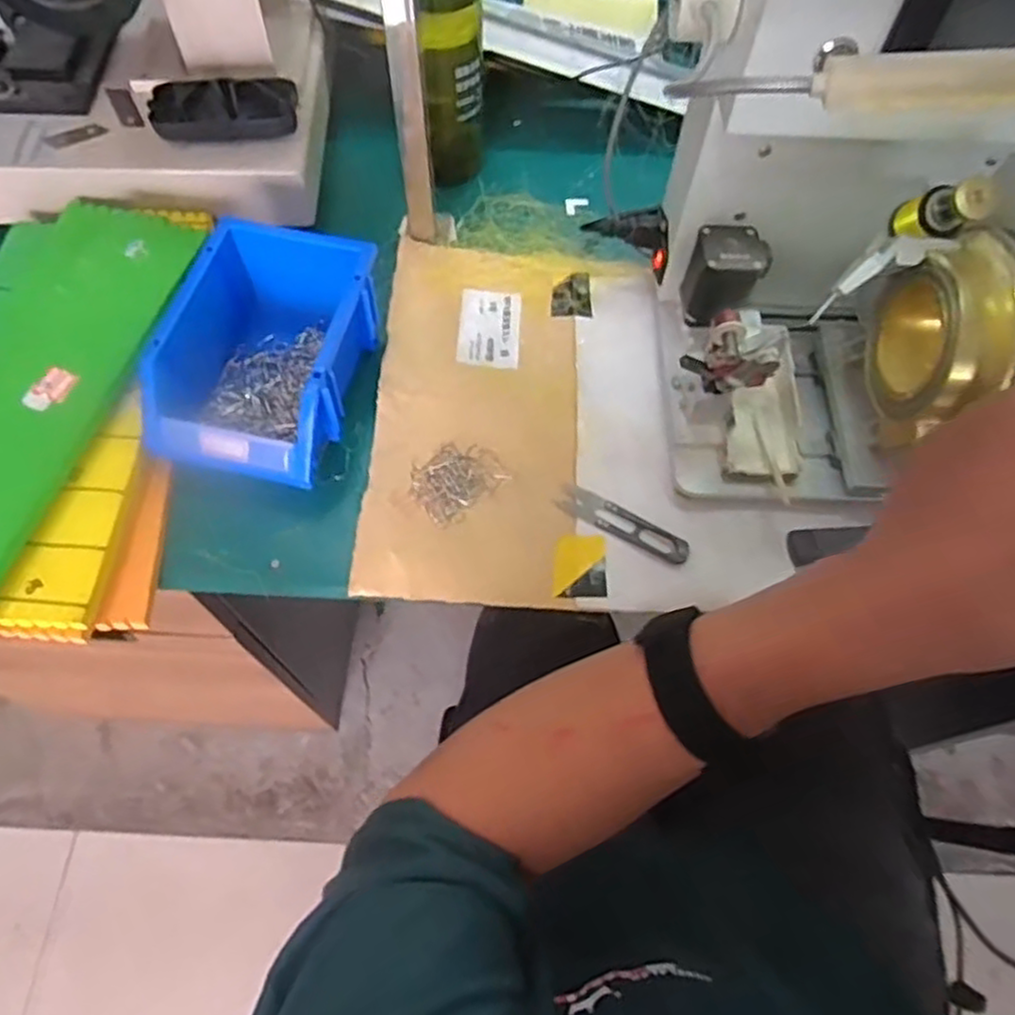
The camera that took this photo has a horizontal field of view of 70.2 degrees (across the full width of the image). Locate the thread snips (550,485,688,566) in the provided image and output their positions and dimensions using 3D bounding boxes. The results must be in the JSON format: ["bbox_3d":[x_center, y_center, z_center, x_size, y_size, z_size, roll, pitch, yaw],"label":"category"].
[{"bbox_3d":[0.081,0.010,0.508,0.098,0.006,0.022,28,65,11],"label":"thread snips"}]

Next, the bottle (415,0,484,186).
[{"bbox_3d":[-0.043,-0.354,0.569,0.049,0.178,0.054,-1,63,-3],"label":"bottle"}]

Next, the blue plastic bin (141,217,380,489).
[{"bbox_3d":[-0.173,-0.109,0.525,0.124,0.077,0.179,11,63,3],"label":"blue plastic bin"}]

